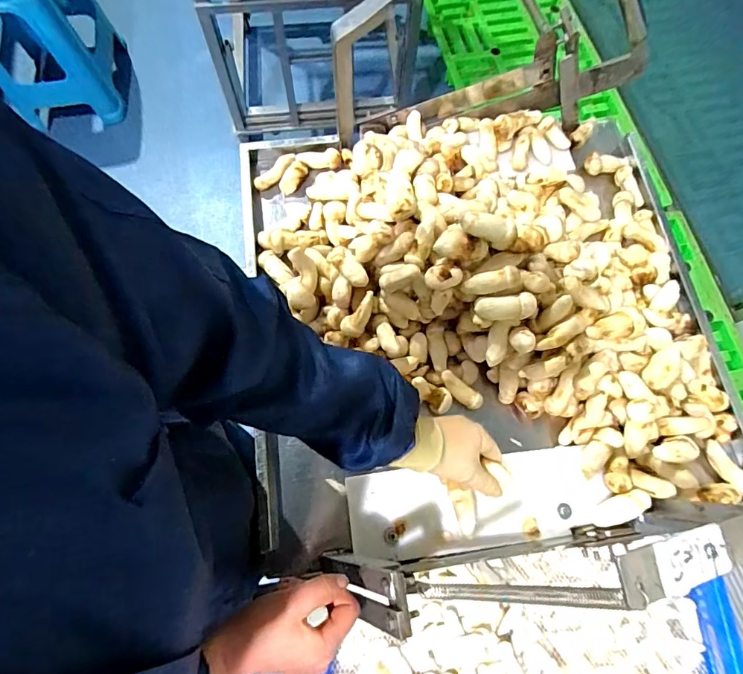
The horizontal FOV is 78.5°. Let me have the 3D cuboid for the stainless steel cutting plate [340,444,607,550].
[{"bbox_3d":[0.119,0.191,0.528,0.287,0.021,0.094,-6,76,-2],"label":"stainless steel cutting plate"}]

